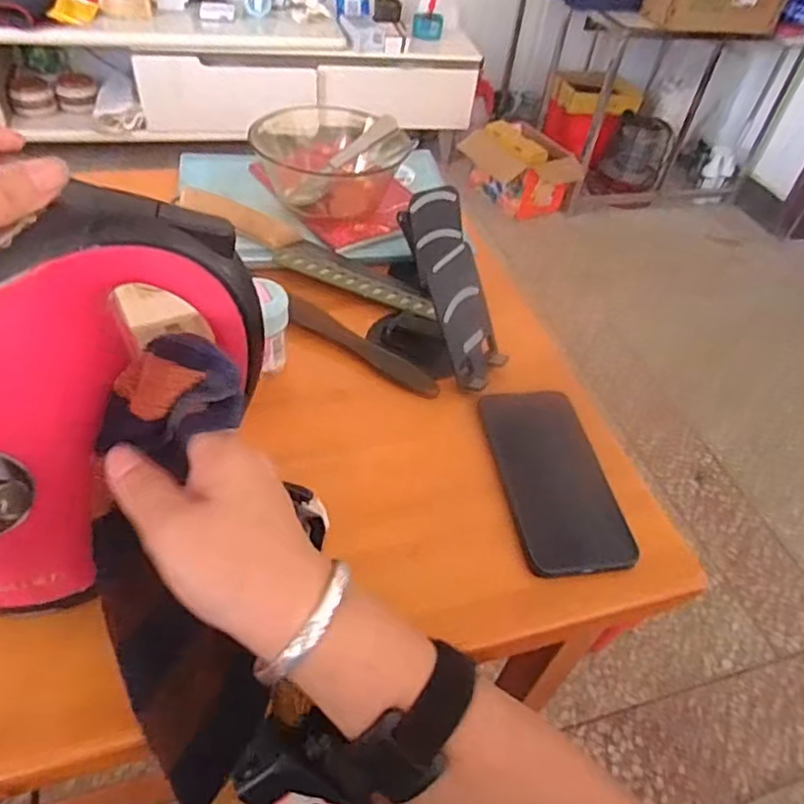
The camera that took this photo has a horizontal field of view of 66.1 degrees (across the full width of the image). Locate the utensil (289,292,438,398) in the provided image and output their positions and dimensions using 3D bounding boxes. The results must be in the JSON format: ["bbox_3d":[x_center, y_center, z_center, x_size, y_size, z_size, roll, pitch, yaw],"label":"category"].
[{"bbox_3d":[-0.036,-0.048,0.539,0.155,0.006,0.031,30,46,9],"label":"utensil"}]

